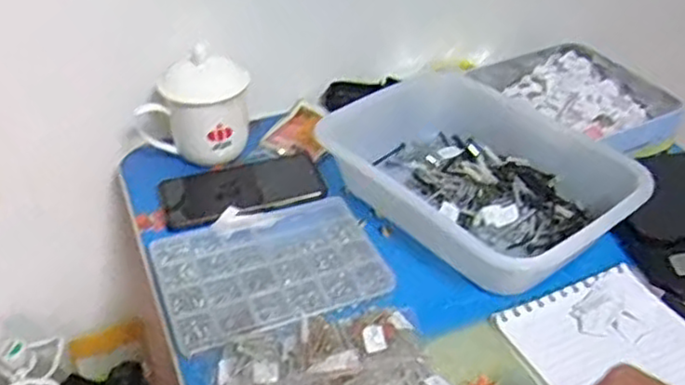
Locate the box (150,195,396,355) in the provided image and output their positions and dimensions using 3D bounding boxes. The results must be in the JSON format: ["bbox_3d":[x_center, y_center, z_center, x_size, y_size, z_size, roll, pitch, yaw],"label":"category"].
[{"bbox_3d":[-0.068,0.063,0.640,0.193,0.019,0.155,-18,41,-21],"label":"box"}]

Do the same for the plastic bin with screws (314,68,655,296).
[{"bbox_3d":[0.129,-0.015,0.694,0.206,0.067,0.268,-28,45,-31],"label":"plastic bin with screws"}]

